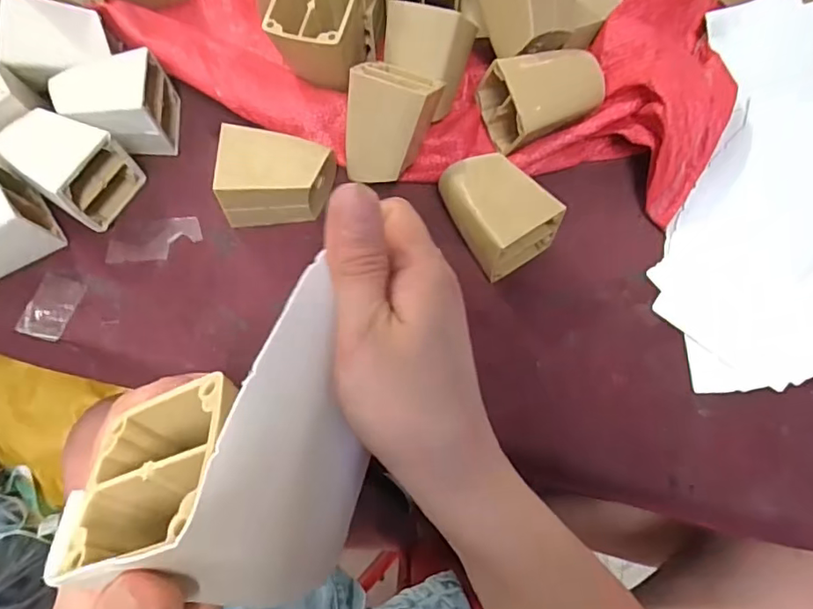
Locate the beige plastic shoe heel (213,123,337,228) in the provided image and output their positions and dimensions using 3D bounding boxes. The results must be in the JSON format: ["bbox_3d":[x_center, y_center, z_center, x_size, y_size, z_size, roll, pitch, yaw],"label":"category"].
[{"bbox_3d":[-0.093,-0.087,0.398,0.074,0.050,0.057,7,71,2],"label":"beige plastic shoe heel"}]

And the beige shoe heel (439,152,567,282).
[{"bbox_3d":[0.060,-0.065,0.393,0.055,0.054,0.076,-34,74,-11],"label":"beige shoe heel"}]

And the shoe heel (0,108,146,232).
[{"bbox_3d":[-0.246,-0.103,0.406,0.077,0.057,0.062,35,74,11],"label":"shoe heel"}]

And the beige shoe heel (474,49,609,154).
[{"bbox_3d":[0.101,-0.154,0.413,0.079,0.062,0.061,-22,72,-8],"label":"beige shoe heel"}]

